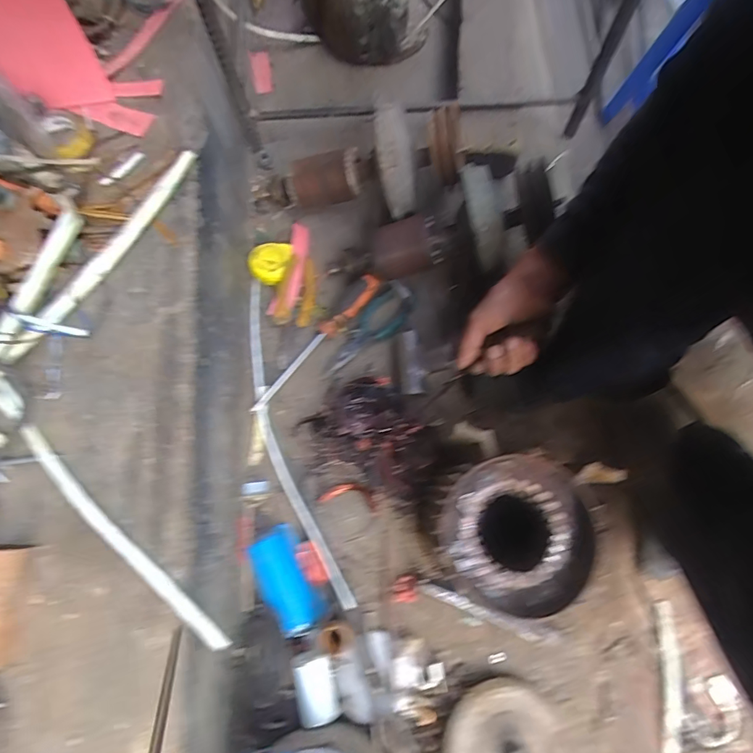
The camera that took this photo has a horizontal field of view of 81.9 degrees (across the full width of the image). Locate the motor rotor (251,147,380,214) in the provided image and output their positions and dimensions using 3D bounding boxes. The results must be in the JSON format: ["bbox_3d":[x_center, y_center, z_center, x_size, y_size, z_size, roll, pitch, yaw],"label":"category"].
[{"bbox_3d":[-0.104,-0.284,0.645,0.203,0.071,0.059,-1,74,28],"label":"motor rotor"}]

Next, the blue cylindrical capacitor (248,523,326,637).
[{"bbox_3d":[-0.111,0.246,0.526,0.053,0.045,0.120,-27,77,-5],"label":"blue cylindrical capacitor"}]

